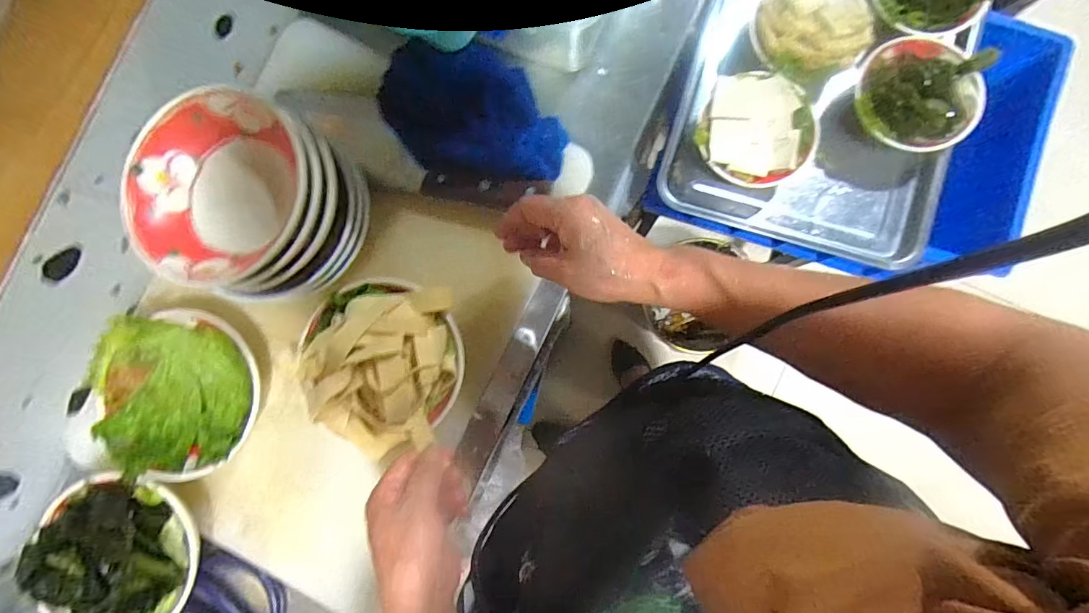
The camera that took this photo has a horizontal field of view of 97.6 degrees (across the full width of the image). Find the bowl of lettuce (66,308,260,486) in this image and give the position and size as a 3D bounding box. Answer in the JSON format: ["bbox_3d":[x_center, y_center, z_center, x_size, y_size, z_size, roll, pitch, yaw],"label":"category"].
[{"bbox_3d":[-0.329,0.079,0.441,0.156,0.065,0.141,-2,87,3],"label":"bowl of lettuce"}]

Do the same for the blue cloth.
[{"bbox_3d":[-0.068,-0.170,0.426,0.176,0.052,0.094,12,87,3],"label":"blue cloth"}]

